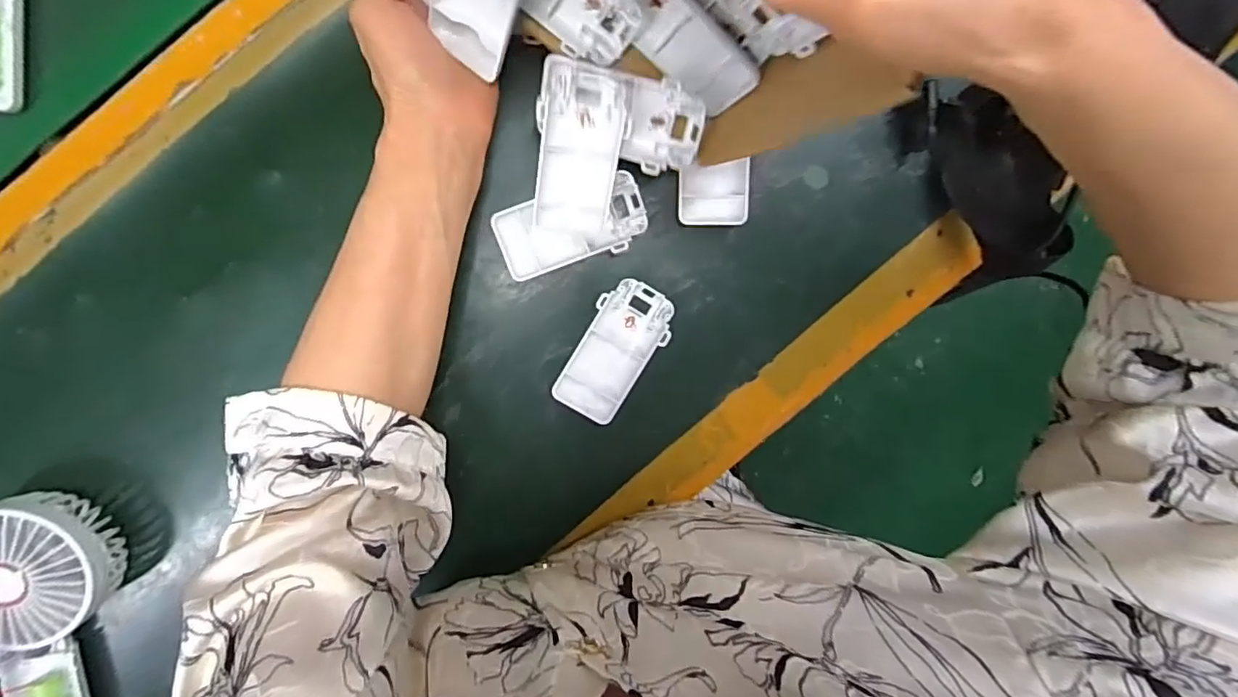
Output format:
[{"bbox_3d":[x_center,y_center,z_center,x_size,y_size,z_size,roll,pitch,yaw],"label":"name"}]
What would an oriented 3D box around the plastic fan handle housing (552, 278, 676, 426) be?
[{"bbox_3d":[-0.003,0.002,0.387,0.049,0.021,0.095,28,94,-8],"label":"plastic fan handle housing"}]

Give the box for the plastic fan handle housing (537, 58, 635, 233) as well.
[{"bbox_3d":[-0.023,-0.115,0.341,0.049,0.023,0.097,5,121,-6],"label":"plastic fan handle housing"}]

